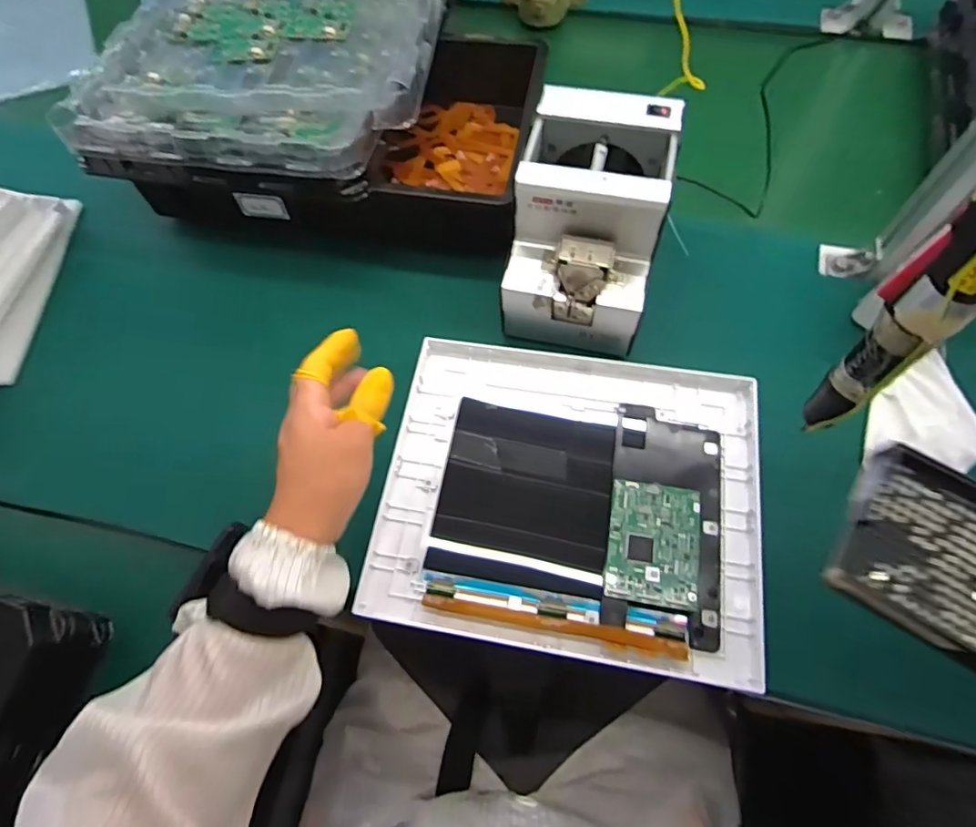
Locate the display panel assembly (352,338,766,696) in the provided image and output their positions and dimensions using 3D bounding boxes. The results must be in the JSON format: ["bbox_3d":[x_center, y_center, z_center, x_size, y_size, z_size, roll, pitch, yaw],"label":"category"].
[{"bbox_3d":[0.066,0.066,0.453,0.300,0.024,0.252,8,65,7],"label":"display panel assembly"}]

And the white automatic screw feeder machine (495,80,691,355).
[{"bbox_3d":[0.091,-0.170,0.491,0.121,0.137,0.171,12,66,9],"label":"white automatic screw feeder machine"}]

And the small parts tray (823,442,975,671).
[{"bbox_3d":[0.258,0.084,0.277,0.137,0.018,0.093,32,70,17],"label":"small parts tray"}]

